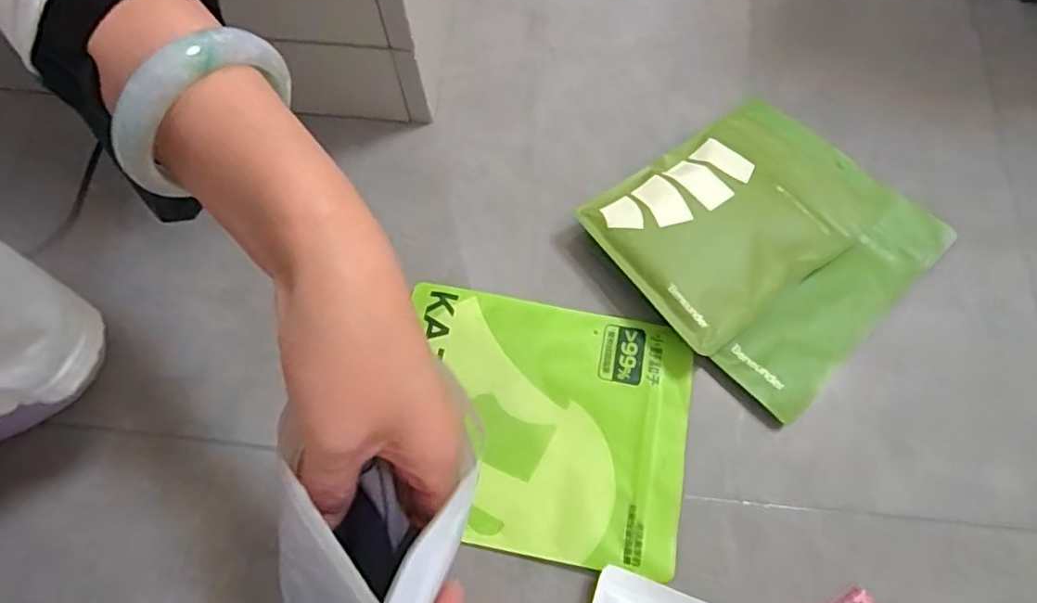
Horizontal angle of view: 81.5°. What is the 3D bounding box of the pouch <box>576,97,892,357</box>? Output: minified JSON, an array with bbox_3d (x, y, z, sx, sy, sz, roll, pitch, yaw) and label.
[{"bbox_3d":[0.167,-0.070,0.462,0.215,0.033,0.141,-36,71,-14],"label":"pouch"}]

